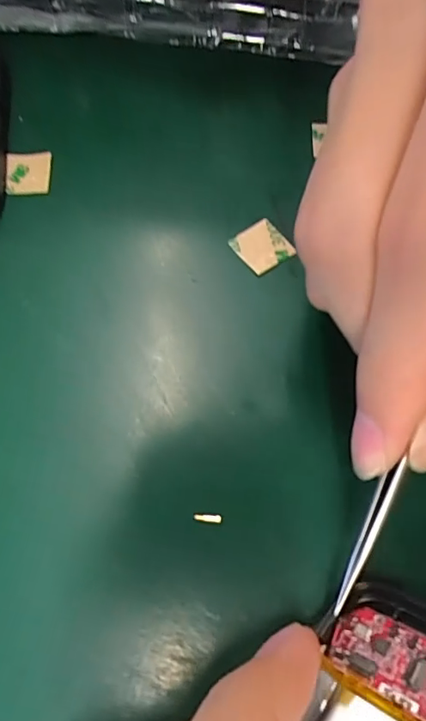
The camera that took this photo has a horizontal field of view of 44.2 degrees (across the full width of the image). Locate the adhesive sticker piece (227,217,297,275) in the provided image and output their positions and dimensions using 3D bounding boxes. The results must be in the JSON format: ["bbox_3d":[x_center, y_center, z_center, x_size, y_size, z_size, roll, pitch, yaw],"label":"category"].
[{"bbox_3d":[0.015,-0.035,0.161,0.014,0.004,0.016,-34,69,-8],"label":"adhesive sticker piece"}]

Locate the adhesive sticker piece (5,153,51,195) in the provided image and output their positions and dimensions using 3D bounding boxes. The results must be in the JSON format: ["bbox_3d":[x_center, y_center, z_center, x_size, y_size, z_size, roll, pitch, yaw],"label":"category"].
[{"bbox_3d":[-0.060,-0.060,0.168,0.014,0.004,0.016,-2,71,3],"label":"adhesive sticker piece"}]

